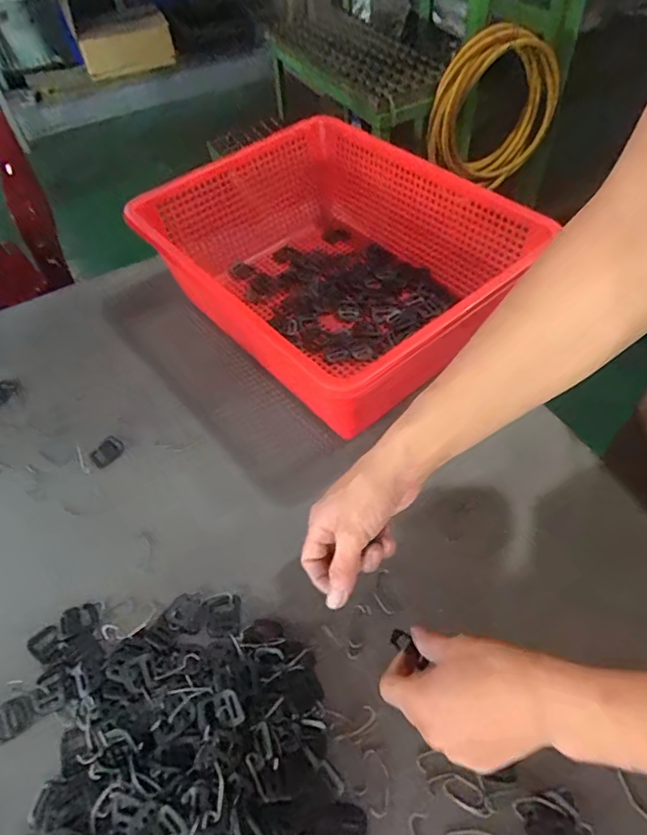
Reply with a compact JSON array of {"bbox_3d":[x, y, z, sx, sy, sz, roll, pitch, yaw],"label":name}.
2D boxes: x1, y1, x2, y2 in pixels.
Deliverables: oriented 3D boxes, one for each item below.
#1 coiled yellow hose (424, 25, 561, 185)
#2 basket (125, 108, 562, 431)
[{"bbox_3d":[0.414,-0.748,1.303,0.363,0.359,0.070,-26,56,-14],"label":"coiled yellow hose"},{"bbox_3d":[0.014,-0.169,0.596,0.301,0.133,0.370,-37,59,-20],"label":"basket"}]

